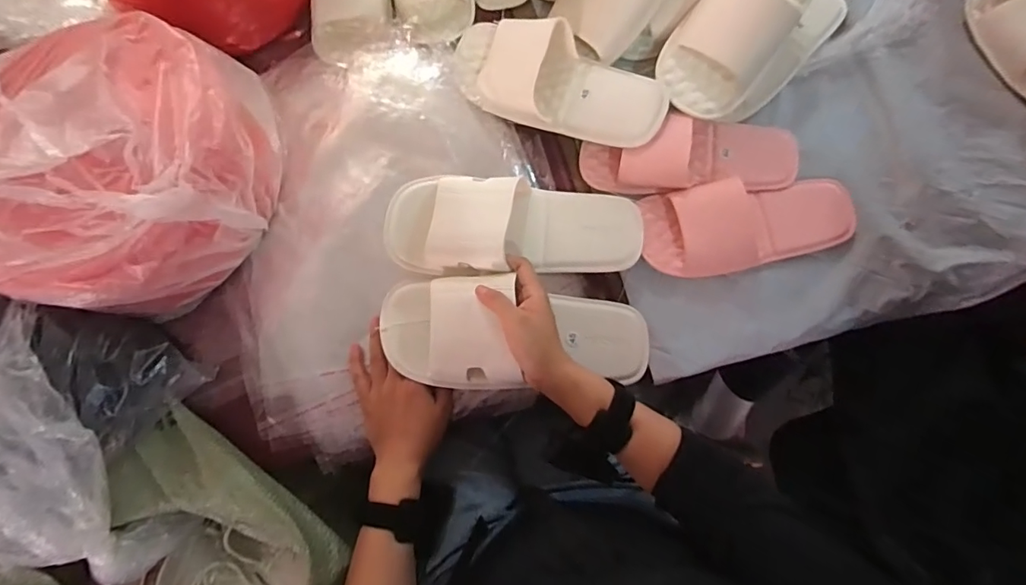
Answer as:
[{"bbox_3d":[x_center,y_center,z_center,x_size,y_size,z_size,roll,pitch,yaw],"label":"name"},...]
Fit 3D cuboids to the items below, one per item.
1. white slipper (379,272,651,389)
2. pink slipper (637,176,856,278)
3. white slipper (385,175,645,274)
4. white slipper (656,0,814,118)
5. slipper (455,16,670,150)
[{"bbox_3d":[0.009,0.042,0.501,0.273,0.070,0.105,5,76,-10],"label":"white slipper"},{"bbox_3d":[0.246,-0.070,0.522,0.223,0.045,0.094,-3,76,1],"label":"pink slipper"},{"bbox_3d":[0.003,-0.070,0.519,0.261,0.060,0.102,2,76,-6],"label":"white slipper"},{"bbox_3d":[0.255,-0.300,0.519,0.112,0.055,0.249,37,93,10],"label":"white slipper"},{"bbox_3d":[0.043,-0.238,0.557,0.258,0.055,0.109,28,79,8],"label":"slipper"}]

